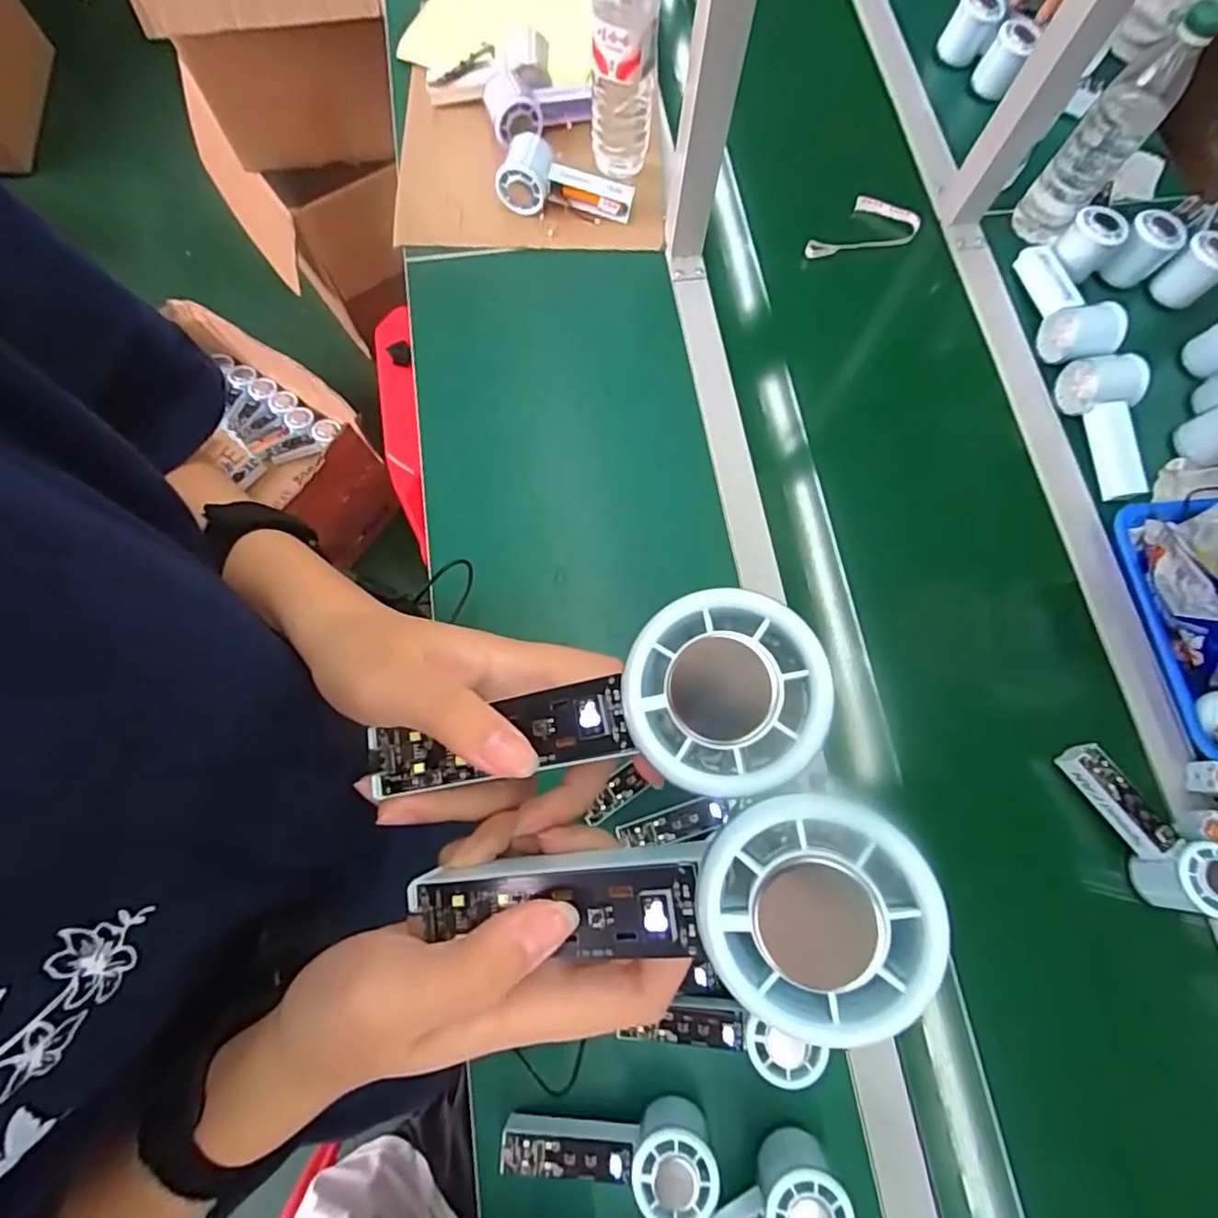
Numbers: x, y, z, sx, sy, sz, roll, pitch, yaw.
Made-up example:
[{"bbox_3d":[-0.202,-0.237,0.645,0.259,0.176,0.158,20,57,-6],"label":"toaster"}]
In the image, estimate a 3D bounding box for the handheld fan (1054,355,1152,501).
[{"bbox_3d":[0.526,-0.192,0.626,0.063,0.053,0.153,-15,75,-6],"label":"handheld fan"}]

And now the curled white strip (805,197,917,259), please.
[{"bbox_3d":[0.298,-0.436,0.707,0.082,0.018,0.123,41,77,10],"label":"curled white strip"}]

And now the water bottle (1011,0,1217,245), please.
[{"bbox_3d":[0.525,-0.496,0.632,0.065,0.210,0.067,43,77,10],"label":"water bottle"}]

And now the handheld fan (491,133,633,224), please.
[{"bbox_3d":[-0.047,-0.474,0.683,0.144,0.052,0.076,15,74,3],"label":"handheld fan"}]

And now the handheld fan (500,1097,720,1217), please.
[{"bbox_3d":[-0.001,0.393,0.428,0.149,0.048,0.058,-1,74,-2],"label":"handheld fan"}]

